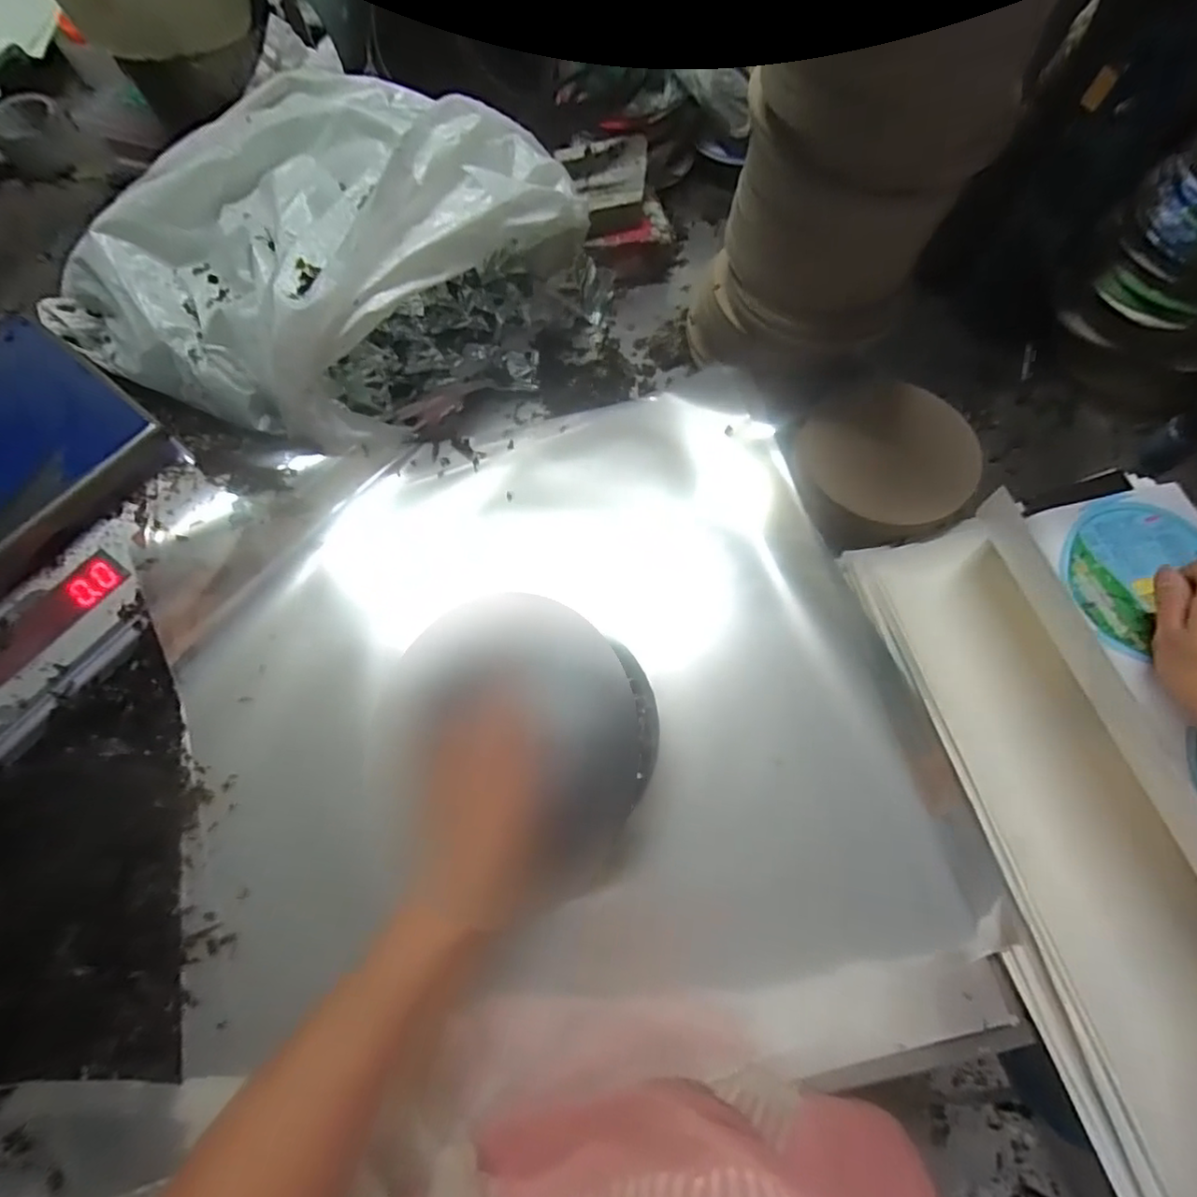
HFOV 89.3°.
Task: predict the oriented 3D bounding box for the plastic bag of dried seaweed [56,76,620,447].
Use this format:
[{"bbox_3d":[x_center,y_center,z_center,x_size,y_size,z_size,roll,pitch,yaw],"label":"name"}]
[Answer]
[{"bbox_3d":[-0.262,-0.330,0.572,0.355,0.191,0.423,42,74,12],"label":"plastic bag of dried seaweed"}]

